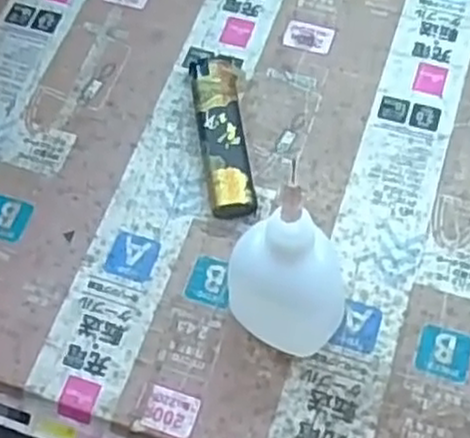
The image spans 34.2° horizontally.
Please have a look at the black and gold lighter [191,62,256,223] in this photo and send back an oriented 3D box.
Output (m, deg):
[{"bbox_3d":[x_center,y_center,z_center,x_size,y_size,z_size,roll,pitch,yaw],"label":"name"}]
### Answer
[{"bbox_3d":[-0.005,-0.039,0.341,0.021,0.013,0.085,-10,62,-2],"label":"black and gold lighter"}]

